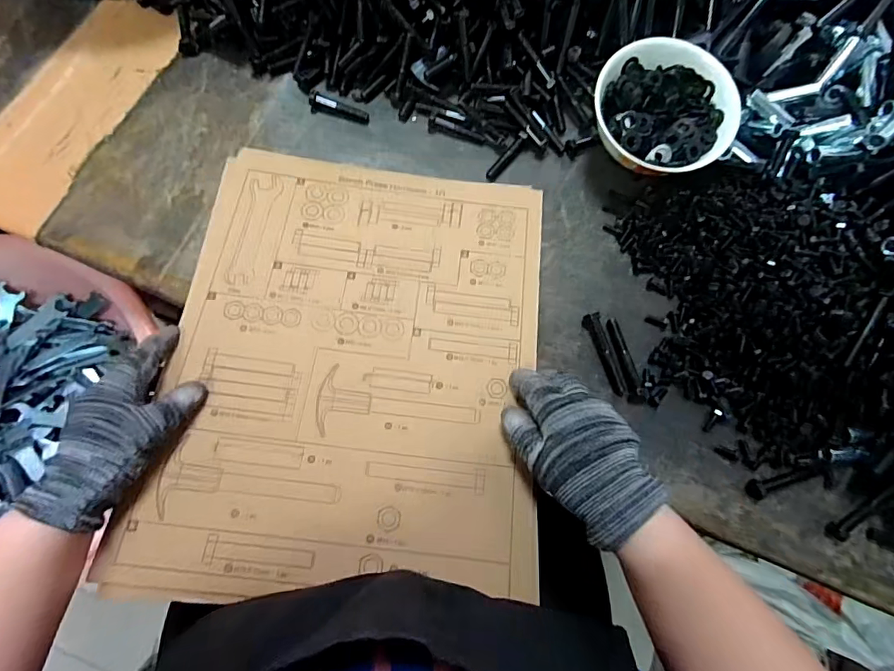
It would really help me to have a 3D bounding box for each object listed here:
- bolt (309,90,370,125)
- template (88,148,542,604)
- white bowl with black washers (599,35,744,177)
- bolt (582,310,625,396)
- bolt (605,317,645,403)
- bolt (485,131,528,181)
[{"bbox_3d":[-0.111,-0.234,0.477,0.062,0.014,0.016,15,74,1],"label":"bolt"},{"bbox_3d":[-0.071,0.011,0.393,0.294,0.008,0.372,6,67,-2],"label":"template"},{"bbox_3d":[0.207,-0.212,0.456,0.131,0.051,0.123,31,75,6],"label":"white bowl with black washers"},{"bbox_3d":[0.145,0.017,0.426,0.013,0.017,0.077,-19,76,-8],"label":"bolt"},{"bbox_3d":[0.163,0.023,0.426,0.015,0.010,0.079,-11,75,-6],"label":"bolt"},{"bbox_3d":[0.061,-0.183,0.476,0.010,0.008,0.061,37,76,7],"label":"bolt"}]

